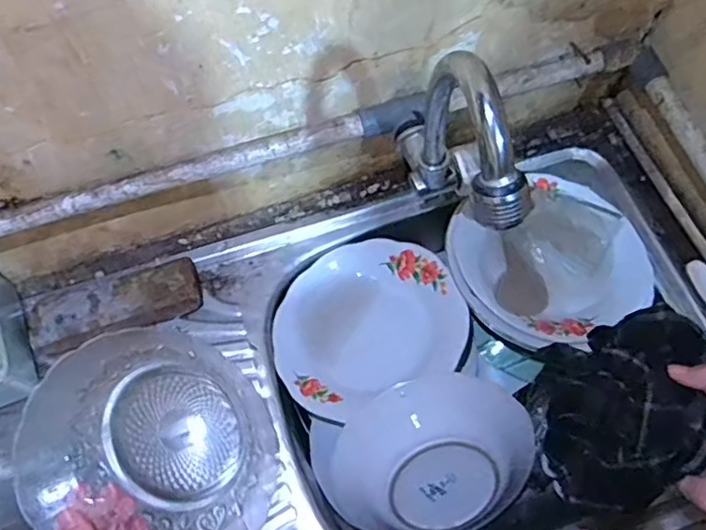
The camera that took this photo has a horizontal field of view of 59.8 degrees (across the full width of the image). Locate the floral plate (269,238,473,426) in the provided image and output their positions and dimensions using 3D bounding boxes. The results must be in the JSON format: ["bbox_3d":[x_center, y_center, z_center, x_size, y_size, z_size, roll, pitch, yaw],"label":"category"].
[{"bbox_3d":[0.014,0.061,0.667,0.201,0.029,0.180,-23,57,2],"label":"floral plate"}]

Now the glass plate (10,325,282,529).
[{"bbox_3d":[-0.144,0.146,0.517,0.237,0.041,0.205,-26,82,-52],"label":"glass plate"}]

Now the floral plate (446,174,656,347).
[{"bbox_3d":[0.213,-0.011,0.664,0.213,0.035,0.189,-31,71,-13],"label":"floral plate"}]

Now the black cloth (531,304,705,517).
[{"bbox_3d":[0.212,0.120,0.491,0.098,0.116,0.135,-8,68,-4],"label":"black cloth"}]

